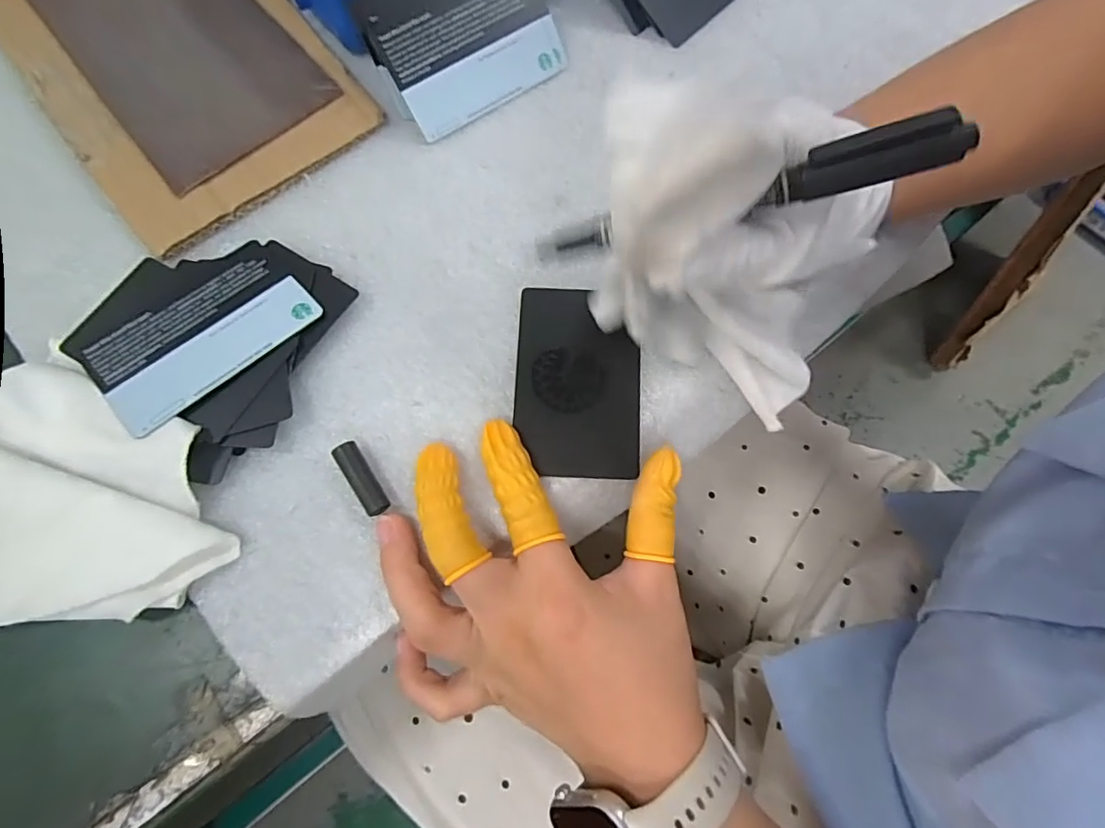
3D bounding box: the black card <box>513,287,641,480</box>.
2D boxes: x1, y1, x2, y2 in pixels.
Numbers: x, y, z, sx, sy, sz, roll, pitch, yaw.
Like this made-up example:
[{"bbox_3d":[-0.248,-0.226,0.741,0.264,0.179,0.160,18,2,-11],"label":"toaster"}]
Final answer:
[{"bbox_3d":[0.011,-0.015,0.238,0.053,0.004,0.083,2,77,1],"label":"black card"}]

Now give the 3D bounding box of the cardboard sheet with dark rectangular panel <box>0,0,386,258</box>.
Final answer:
[{"bbox_3d":[-0.219,-0.212,0.297,0.132,0.014,0.268,-38,77,-13],"label":"cardboard sheet with dark rectangular panel"}]

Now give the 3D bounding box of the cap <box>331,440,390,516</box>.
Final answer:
[{"bbox_3d":[-0.075,0.026,0.216,0.010,0.011,0.031,-31,75,-11],"label":"cap"}]

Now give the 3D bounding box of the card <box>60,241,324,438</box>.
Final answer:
[{"bbox_3d":[-0.148,-0.036,0.229,0.085,0.004,0.056,-41,76,-18],"label":"card"}]

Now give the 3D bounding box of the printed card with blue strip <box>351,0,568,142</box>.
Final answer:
[{"bbox_3d":[-0.043,-0.194,0.274,0.091,0.008,0.072,-34,113,-12],"label":"printed card with blue strip"}]

